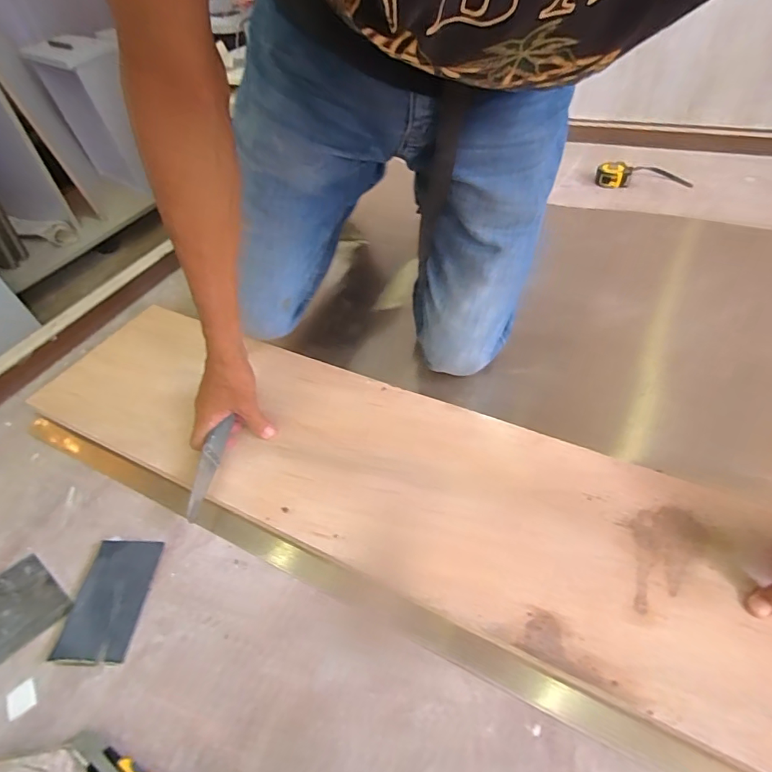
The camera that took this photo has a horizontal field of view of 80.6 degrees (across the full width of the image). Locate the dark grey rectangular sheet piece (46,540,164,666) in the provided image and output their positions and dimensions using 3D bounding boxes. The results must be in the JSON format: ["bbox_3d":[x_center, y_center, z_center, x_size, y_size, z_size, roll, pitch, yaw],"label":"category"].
[{"bbox_3d":[-0.277,0.213,0.457,0.069,0.012,0.115,-2,47,3],"label":"dark grey rectangular sheet piece"}]

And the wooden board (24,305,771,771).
[{"bbox_3d":[-0.006,0.087,0.535,0.958,0.029,0.240,19,51,21],"label":"wooden board"}]

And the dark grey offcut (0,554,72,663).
[{"bbox_3d":[-0.384,0.227,0.459,0.094,0.005,0.095,-36,54,-26],"label":"dark grey offcut"}]

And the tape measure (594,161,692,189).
[{"bbox_3d":[0.575,-0.466,1.007,0.207,0.040,0.063,2,47,7],"label":"tape measure"}]

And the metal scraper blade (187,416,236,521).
[{"bbox_3d":[-0.202,0.091,0.517,0.011,0.036,0.123,4,56,9],"label":"metal scraper blade"}]

